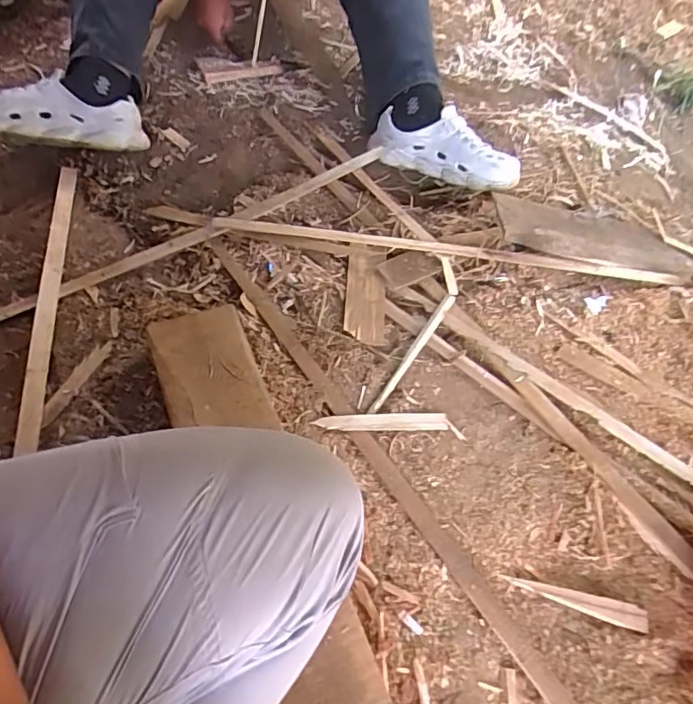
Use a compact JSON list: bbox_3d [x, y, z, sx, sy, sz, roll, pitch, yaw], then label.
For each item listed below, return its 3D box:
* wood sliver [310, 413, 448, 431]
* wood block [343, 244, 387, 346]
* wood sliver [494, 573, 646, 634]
[{"bbox_3d":[0.047,0.091,0.704,0.174,0.009,0.023,-1,55,-6],"label":"wood sliver"},{"bbox_3d":[0.029,-0.090,0.816,0.060,0.009,0.173,4,63,1],"label":"wood block"},{"bbox_3d":[0.260,0.279,0.614,0.163,0.006,0.026,17,55,10],"label":"wood sliver"}]

